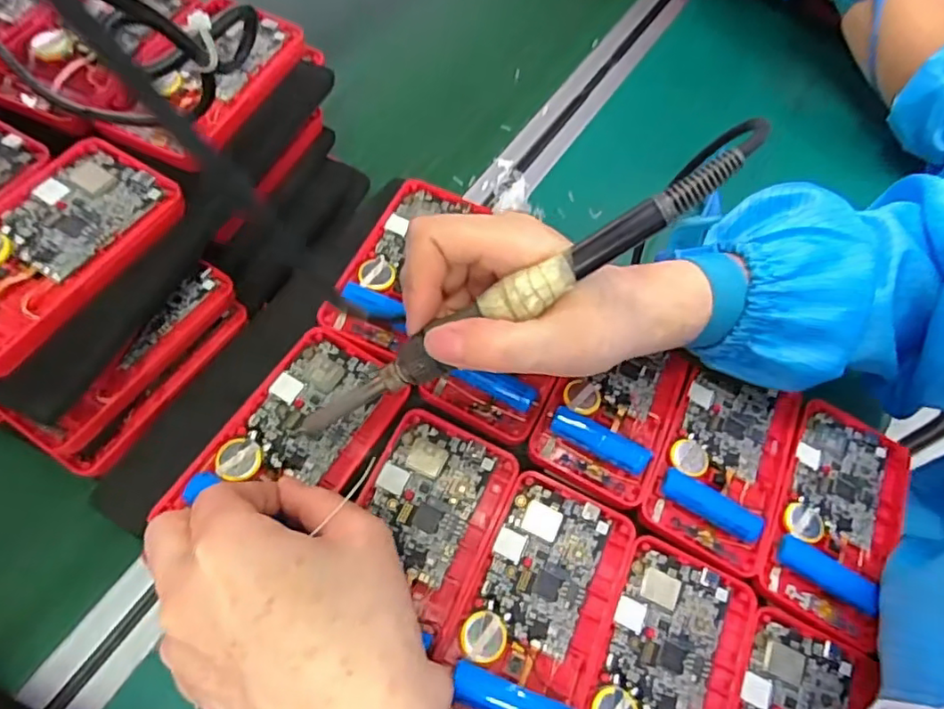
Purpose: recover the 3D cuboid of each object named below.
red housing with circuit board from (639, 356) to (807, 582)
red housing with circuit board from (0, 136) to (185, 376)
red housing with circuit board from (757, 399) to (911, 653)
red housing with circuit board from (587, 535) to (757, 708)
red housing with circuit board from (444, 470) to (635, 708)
[{"bbox_3d":[0.132,0.054,0.310,0.063,0.018,0.109,26,64,6],"label":"red housing with circuit board"},{"bbox_3d":[-0.198,-0.050,0.273,0.067,0.015,0.119,28,65,8],"label":"red housing with circuit board"},{"bbox_3d":[0.190,0.082,0.306,0.061,0.019,0.121,31,65,9],"label":"red housing with circuit board"},{"bbox_3d":[0.083,0.147,0.256,0.060,0.011,0.121,25,64,6],"label":"red housing with circuit board"},{"bbox_3d":[0.028,0.116,0.264,0.059,0.014,0.118,25,64,6],"label":"red housing with circuit board"}]

